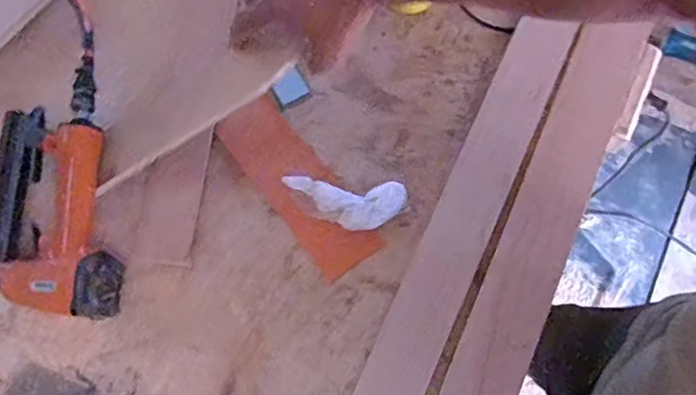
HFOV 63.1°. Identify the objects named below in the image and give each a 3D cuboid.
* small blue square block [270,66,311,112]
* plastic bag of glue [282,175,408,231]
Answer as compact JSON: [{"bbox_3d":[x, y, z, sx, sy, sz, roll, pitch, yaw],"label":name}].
[{"bbox_3d":[-0.066,-0.124,0.641,0.042,0.010,0.039,-33,76,-8],"label":"small blue square block"},{"bbox_3d":[-0.004,0.005,0.592,0.131,0.044,0.059,2,74,2],"label":"plastic bag of glue"}]

